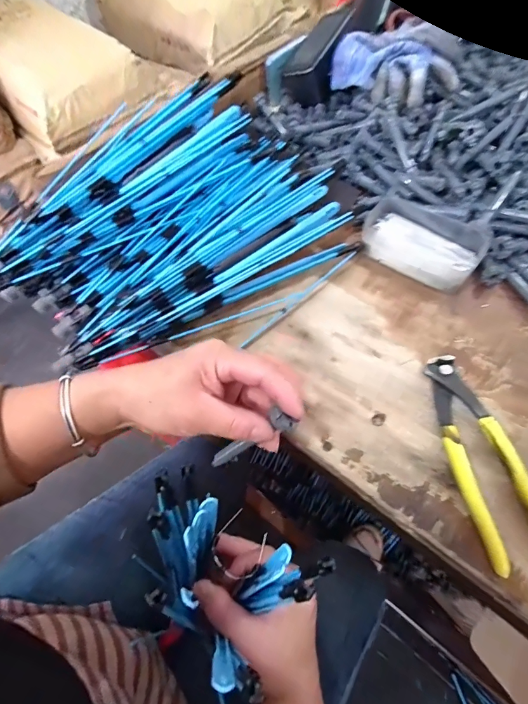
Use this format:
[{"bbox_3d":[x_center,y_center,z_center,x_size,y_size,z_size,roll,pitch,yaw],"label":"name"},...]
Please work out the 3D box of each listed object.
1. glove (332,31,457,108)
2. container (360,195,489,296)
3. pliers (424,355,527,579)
[{"bbox_3d":[0.161,-0.346,0.465,0.133,0.063,0.086,32,66,20],"label":"glove"},{"bbox_3d":[0.166,-0.117,0.393,0.118,0.031,0.071,29,65,19],"label":"container"},{"bbox_3d":[0.168,0.077,0.296,0.051,0.013,0.162,-11,60,-3],"label":"pliers"}]

